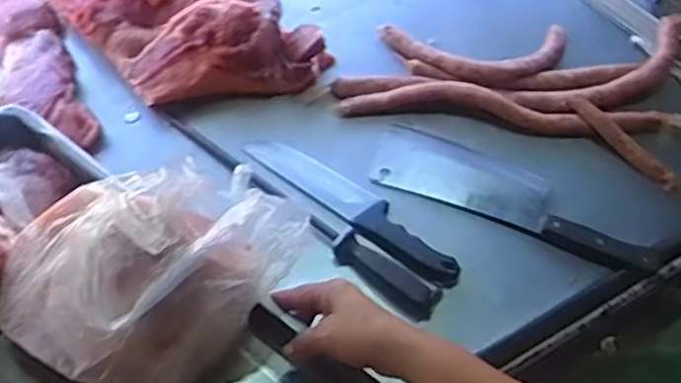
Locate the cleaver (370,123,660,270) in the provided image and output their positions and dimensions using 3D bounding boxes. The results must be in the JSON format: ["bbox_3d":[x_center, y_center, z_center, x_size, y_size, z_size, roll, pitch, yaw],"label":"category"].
[{"bbox_3d":[0.217,0.005,0.896,0.351,0.029,0.090,21,64,8],"label":"cleaver"}]

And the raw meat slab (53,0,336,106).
[{"bbox_3d":[-0.207,-0.242,0.961,0.281,0.086,0.311,-29,68,-16],"label":"raw meat slab"}]

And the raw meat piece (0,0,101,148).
[{"bbox_3d":[-0.417,-0.172,0.956,0.104,0.037,0.290,-24,66,-14],"label":"raw meat piece"}]

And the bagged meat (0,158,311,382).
[{"bbox_3d":[-0.158,0.054,0.596,0.248,0.137,0.174,-38,70,-19],"label":"bagged meat"}]

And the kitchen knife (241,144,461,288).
[{"bbox_3d":[0.017,0.015,0.884,0.304,0.022,0.054,36,67,15],"label":"kitchen knife"}]

